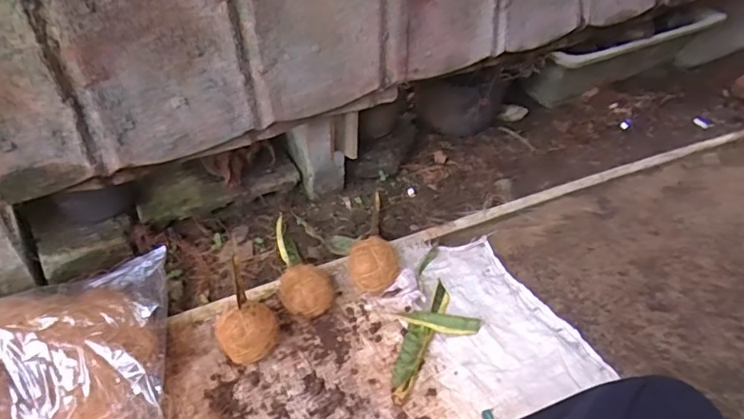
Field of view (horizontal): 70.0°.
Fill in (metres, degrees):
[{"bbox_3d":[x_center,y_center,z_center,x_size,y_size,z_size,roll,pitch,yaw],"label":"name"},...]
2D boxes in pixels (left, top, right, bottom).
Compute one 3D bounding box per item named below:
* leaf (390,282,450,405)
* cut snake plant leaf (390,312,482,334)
[{"bbox_3d":[0.073,0.192,0.821,0.043,0.029,0.228,22,48,13],"label":"leaf"},{"bbox_3d":[0.104,0.179,0.844,0.133,0.025,0.026,11,46,3],"label":"cut snake plant leaf"}]

